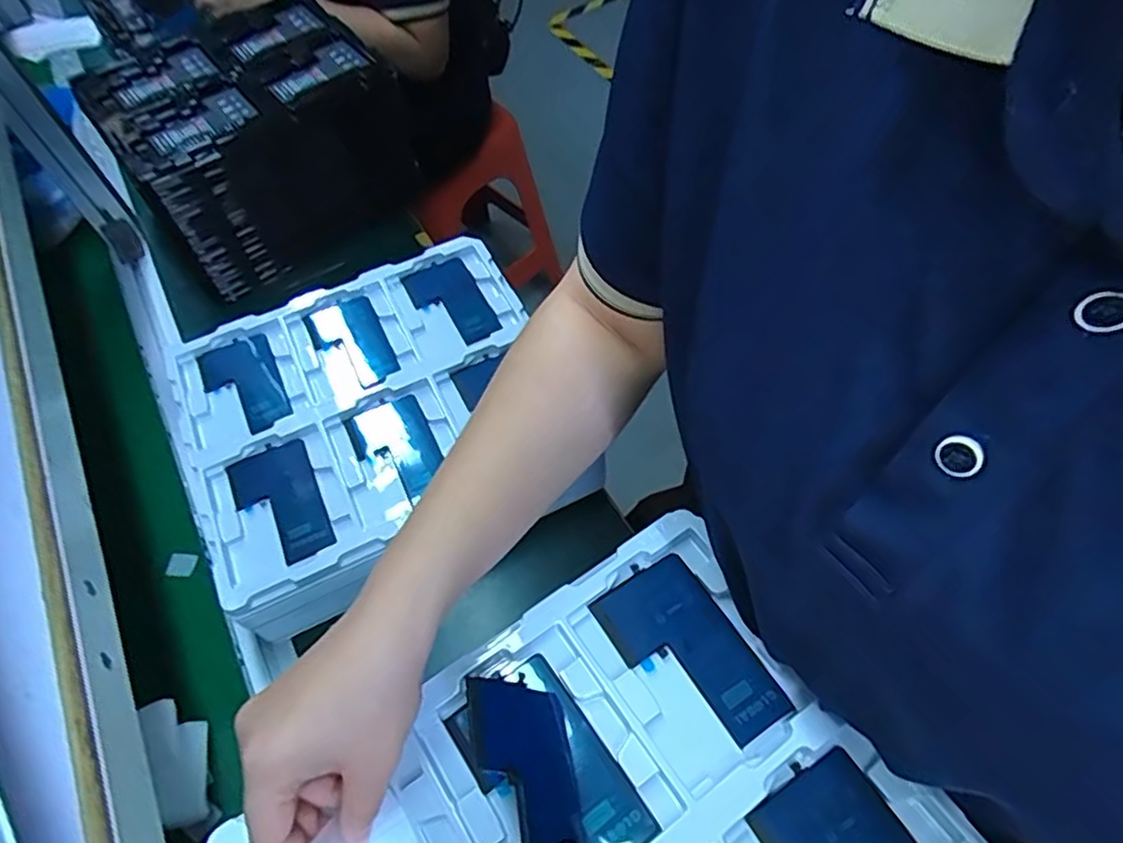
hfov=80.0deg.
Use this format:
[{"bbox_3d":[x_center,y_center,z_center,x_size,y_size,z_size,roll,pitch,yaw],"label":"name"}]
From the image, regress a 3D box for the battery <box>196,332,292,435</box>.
[{"bbox_3d":[-0.293,-0.033,0.617,0.065,0.009,0.112,-25,60,-11],"label":"battery"}]

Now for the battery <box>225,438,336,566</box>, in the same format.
[{"bbox_3d":[-0.230,0.067,0.547,0.064,0.007,0.111,-25,60,-11],"label":"battery"}]

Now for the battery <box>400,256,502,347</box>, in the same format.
[{"bbox_3d":[-0.109,-0.116,0.658,0.062,0.009,0.109,-27,60,-12],"label":"battery"}]

